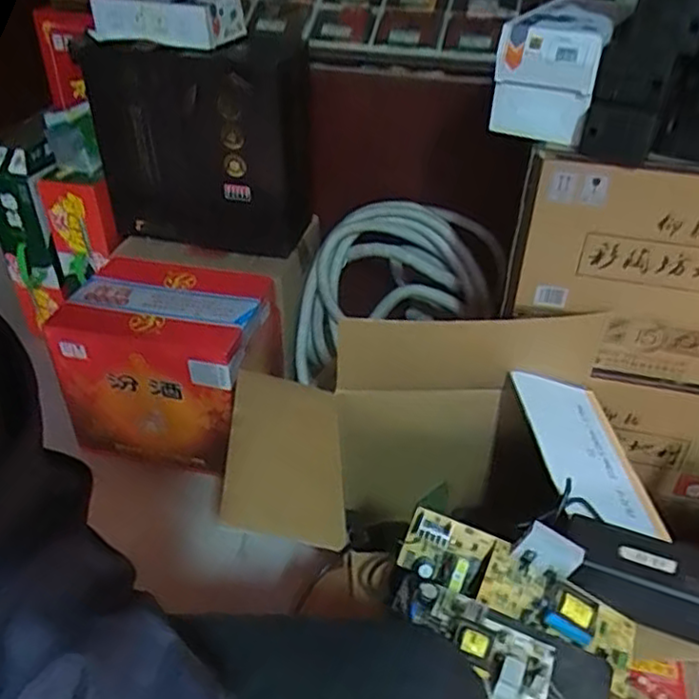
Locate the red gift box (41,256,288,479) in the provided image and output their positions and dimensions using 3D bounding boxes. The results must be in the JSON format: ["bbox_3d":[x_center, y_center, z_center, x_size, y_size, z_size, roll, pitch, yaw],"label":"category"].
[{"bbox_3d":[-0.311,0.022,1.188,0.305,0.265,0.245,8,38,8],"label":"red gift box"}]

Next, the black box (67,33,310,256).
[{"bbox_3d":[-0.256,-0.373,1.218,0.385,0.358,0.180,11,38,13],"label":"black box"}]

